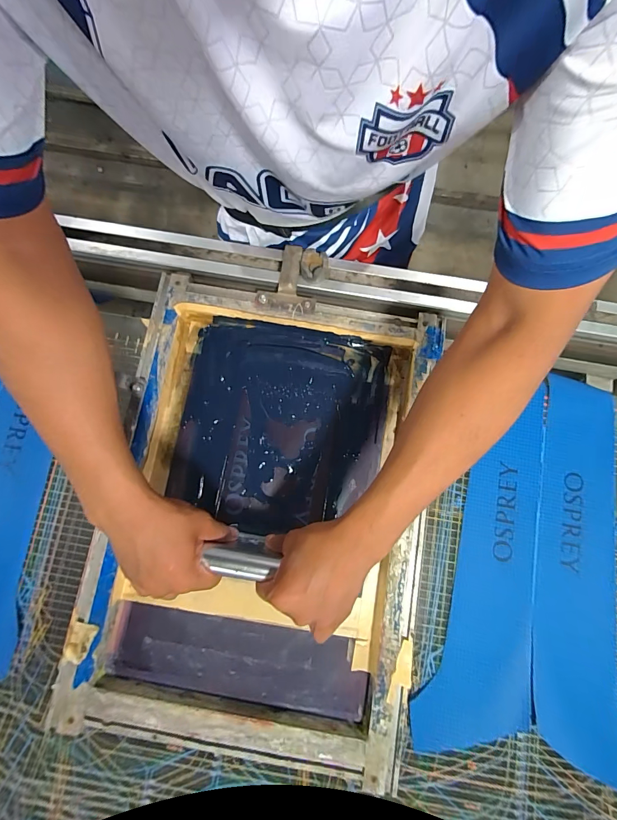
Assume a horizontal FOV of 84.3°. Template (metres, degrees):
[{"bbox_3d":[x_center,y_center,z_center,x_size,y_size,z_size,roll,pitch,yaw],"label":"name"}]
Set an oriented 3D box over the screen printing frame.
[{"bbox_3d":[-0.057,0.121,0.422,0.379,0.036,0.545,8,80,3],"label":"screen printing frame"}]

